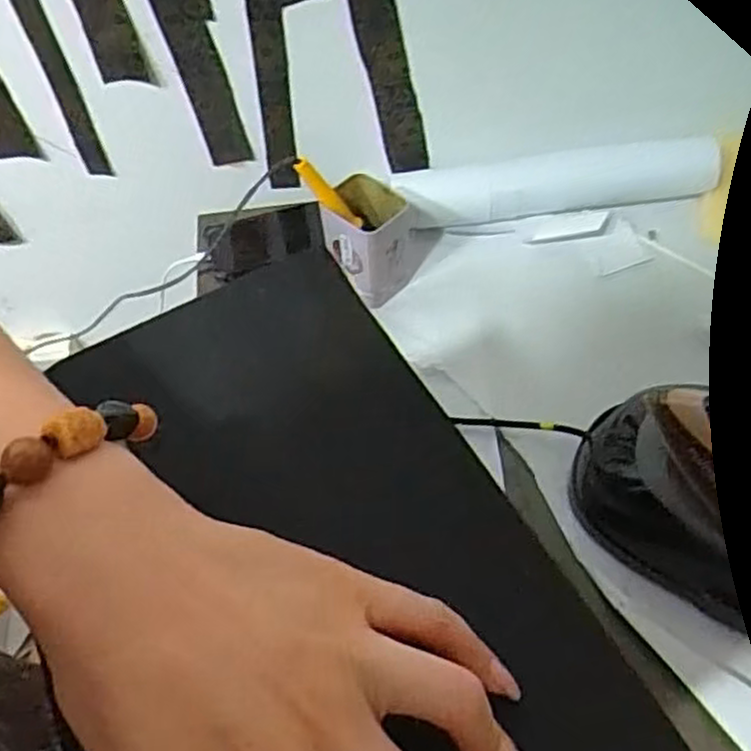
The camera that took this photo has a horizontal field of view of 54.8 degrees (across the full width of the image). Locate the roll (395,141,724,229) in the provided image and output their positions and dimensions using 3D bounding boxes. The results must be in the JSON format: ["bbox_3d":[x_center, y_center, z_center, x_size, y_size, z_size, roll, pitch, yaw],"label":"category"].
[{"bbox_3d":[0.198,-0.209,0.801,0.349,0.061,0.047,-7,58,0],"label":"roll"}]

